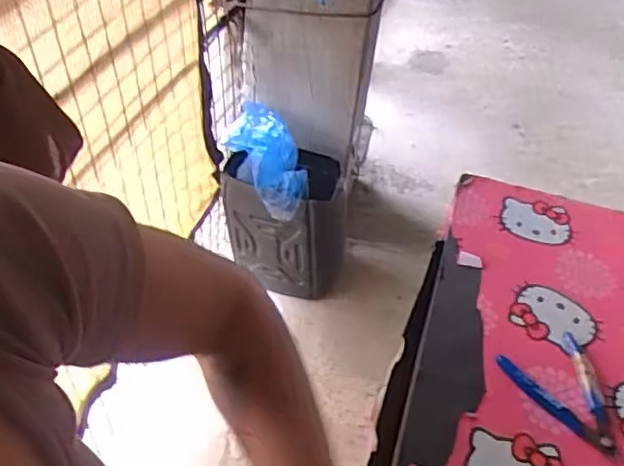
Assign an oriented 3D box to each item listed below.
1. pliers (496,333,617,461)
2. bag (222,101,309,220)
[{"bbox_3d":[0.230,0.134,0.548,0.079,0.010,0.113,-28,54,-29],"label":"pliers"},{"bbox_3d":[-0.122,-0.182,1.466,0.120,0.149,0.316,-17,49,-21],"label":"bag"}]

